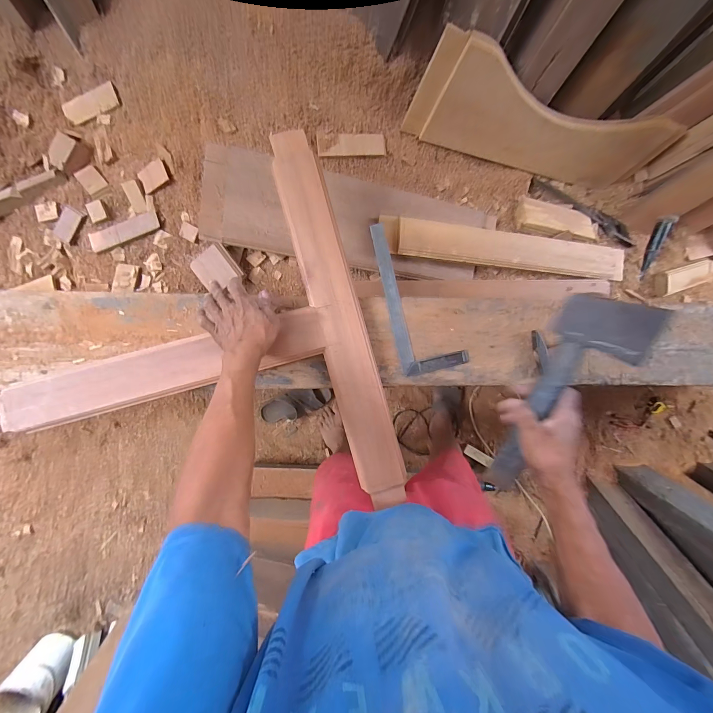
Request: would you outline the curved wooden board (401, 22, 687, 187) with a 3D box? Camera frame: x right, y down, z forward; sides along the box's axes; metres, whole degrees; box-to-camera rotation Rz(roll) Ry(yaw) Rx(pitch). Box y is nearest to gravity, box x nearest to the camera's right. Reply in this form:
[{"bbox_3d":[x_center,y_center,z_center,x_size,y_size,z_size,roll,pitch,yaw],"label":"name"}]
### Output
[{"bbox_3d":[0.456,-0.538,0.759,0.675,0.201,0.025,4,72,-17],"label":"curved wooden board"}]

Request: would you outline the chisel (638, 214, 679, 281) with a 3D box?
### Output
[{"bbox_3d":[0.852,-0.307,0.911,0.027,0.039,0.184,-5,124,-3],"label":"chisel"}]

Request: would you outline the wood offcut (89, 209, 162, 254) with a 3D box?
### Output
[{"bbox_3d":[-0.533,-0.288,0.730,0.157,0.009,0.042,-23,93,-2],"label":"wood offcut"}]

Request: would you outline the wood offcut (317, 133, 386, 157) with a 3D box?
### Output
[{"bbox_3d":[-0.010,-0.479,0.720,0.154,0.004,0.042,-8,115,-10],"label":"wood offcut"}]

